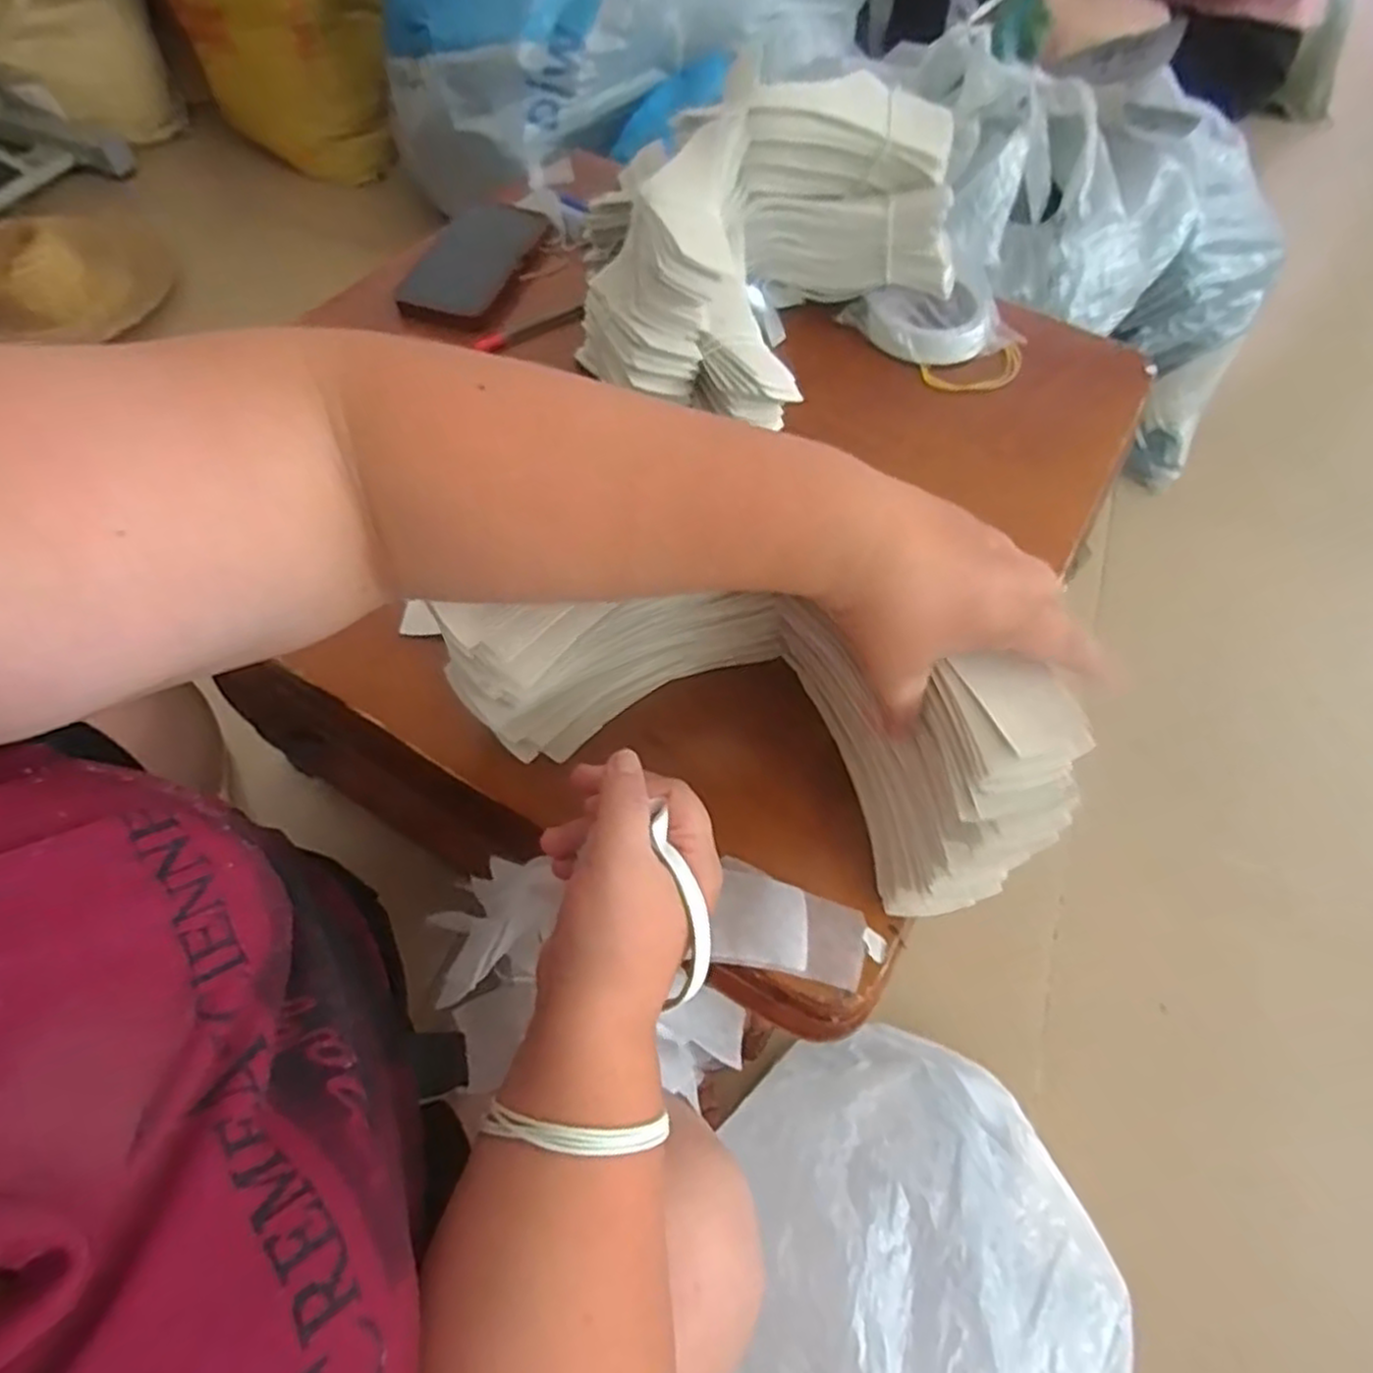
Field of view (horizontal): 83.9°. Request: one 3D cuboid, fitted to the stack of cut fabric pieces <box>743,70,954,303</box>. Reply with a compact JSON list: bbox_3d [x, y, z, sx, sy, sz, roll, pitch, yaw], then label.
[{"bbox_3d":[0.133,-0.400,0.616,0.175,0.122,0.093,7,61,0],"label":"stack of cut fabric pieces"}]

